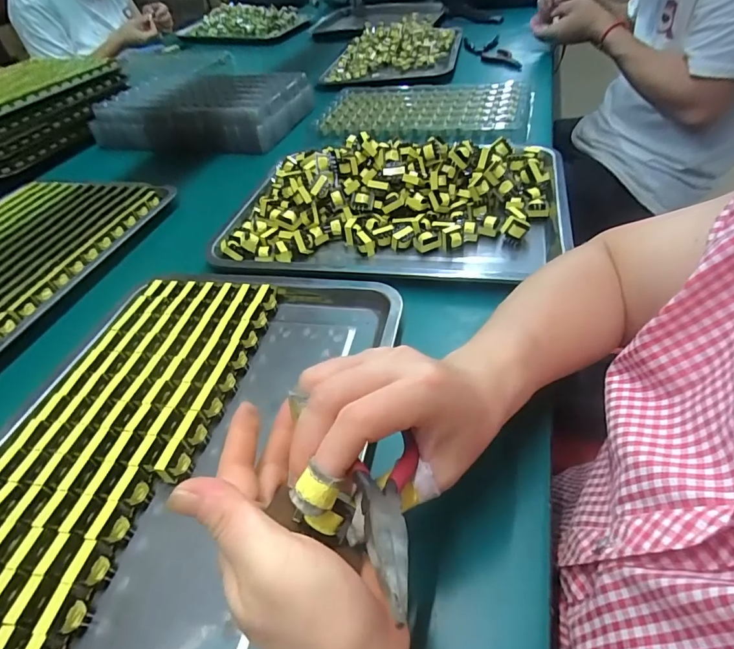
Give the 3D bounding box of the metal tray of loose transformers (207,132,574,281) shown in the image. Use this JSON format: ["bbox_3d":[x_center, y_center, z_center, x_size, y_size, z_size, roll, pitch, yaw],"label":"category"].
[{"bbox_3d":[0.031,-0.166,0.521,0.387,0.054,0.281,7,46,15],"label":"metal tray of loose transformers"}]

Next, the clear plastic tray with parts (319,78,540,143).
[{"bbox_3d":[0.087,-0.381,0.768,0.374,0.017,0.211,10,46,17],"label":"clear plastic tray with parts"}]

